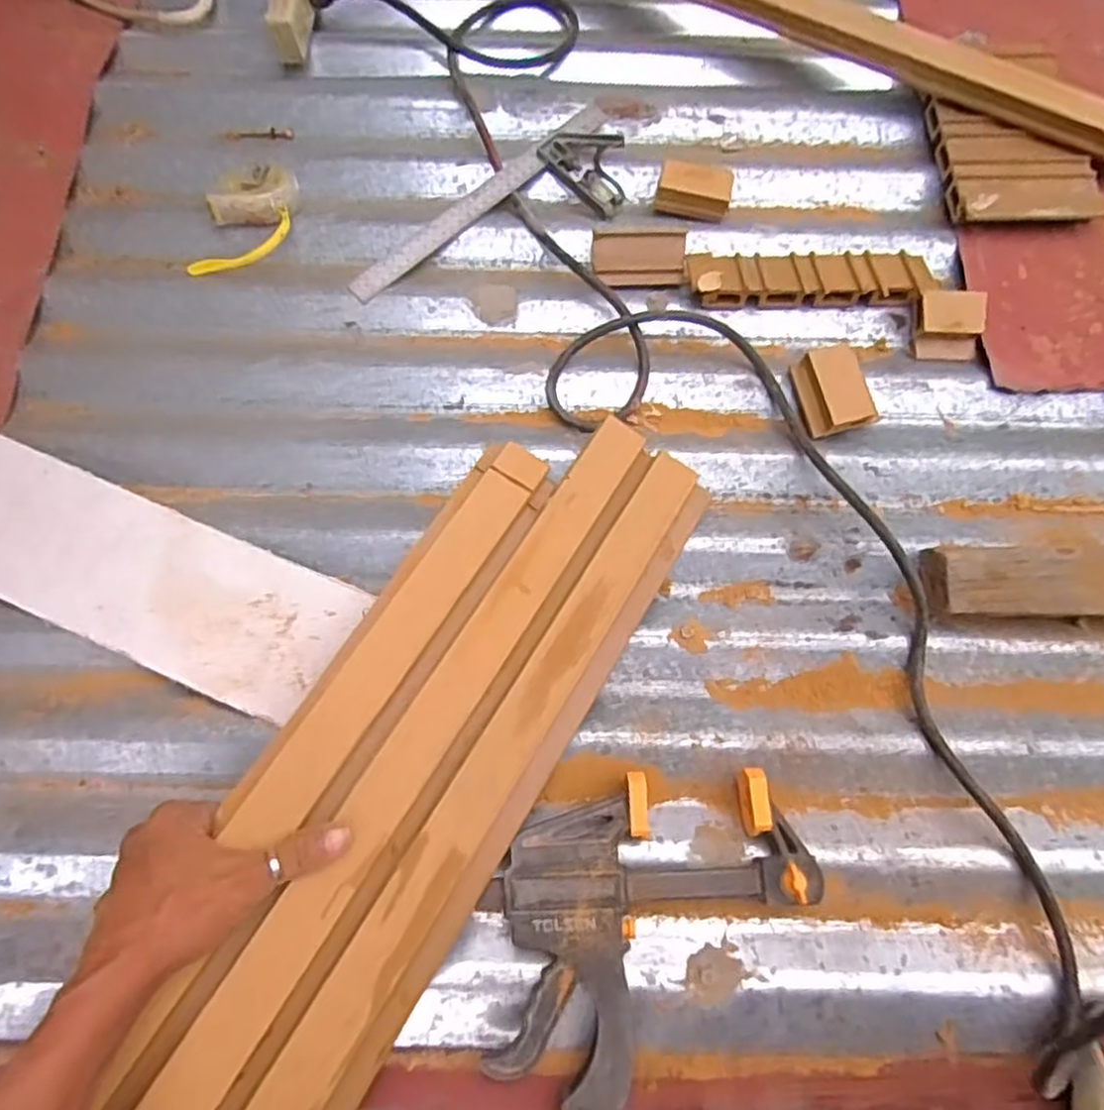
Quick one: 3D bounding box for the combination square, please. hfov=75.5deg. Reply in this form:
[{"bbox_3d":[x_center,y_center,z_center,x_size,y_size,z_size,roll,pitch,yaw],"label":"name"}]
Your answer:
[{"bbox_3d":[-0.036,-0.313,0.660,0.307,0.018,0.110,-42,77,-14],"label":"combination square"}]

